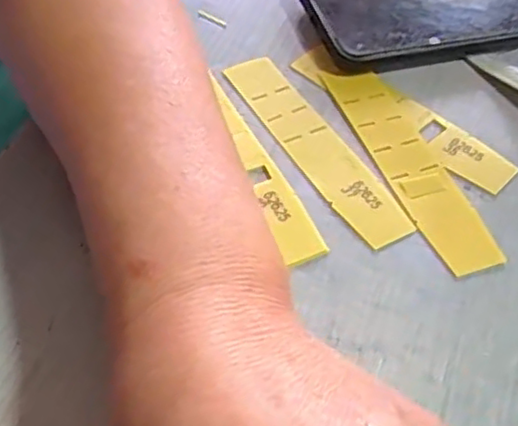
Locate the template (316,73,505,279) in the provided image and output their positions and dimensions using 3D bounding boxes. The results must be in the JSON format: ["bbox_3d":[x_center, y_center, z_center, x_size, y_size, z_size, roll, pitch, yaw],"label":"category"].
[{"bbox_3d":[0.064,-0.025,0.297,0.025,0.004,0.123,-15,53,-14],"label":"template"}]

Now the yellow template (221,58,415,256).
[{"bbox_3d":[0.024,-0.031,0.304,0.025,0.004,0.120,-26,56,-17],"label":"yellow template"}]

